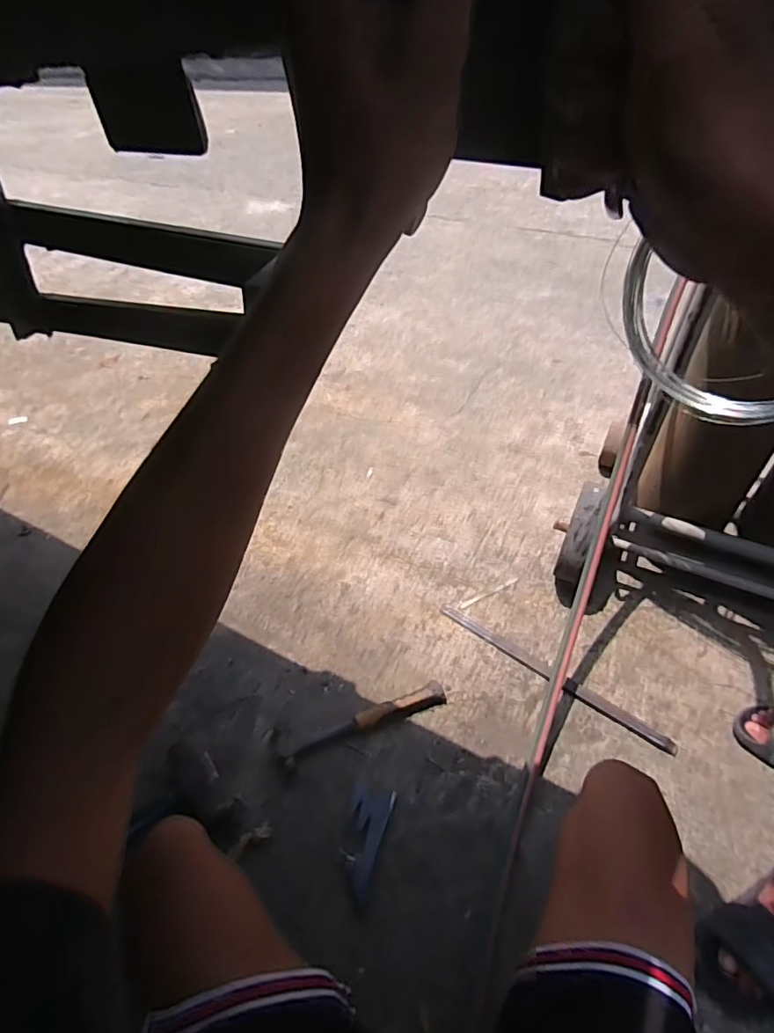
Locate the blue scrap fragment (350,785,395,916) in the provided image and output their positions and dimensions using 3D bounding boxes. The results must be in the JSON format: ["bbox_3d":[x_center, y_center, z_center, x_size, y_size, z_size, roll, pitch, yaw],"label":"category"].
[{"bbox_3d":[-0.032,0.540,0.885,0.066,0.015,0.172,5,46,6],"label":"blue scrap fragment"}]

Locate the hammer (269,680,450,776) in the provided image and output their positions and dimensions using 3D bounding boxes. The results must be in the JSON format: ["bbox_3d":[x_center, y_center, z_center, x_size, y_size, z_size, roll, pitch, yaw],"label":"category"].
[{"bbox_3d":[-0.048,0.388,1.023,0.335,0.027,0.079,-17,48,-14],"label":"hammer"}]

